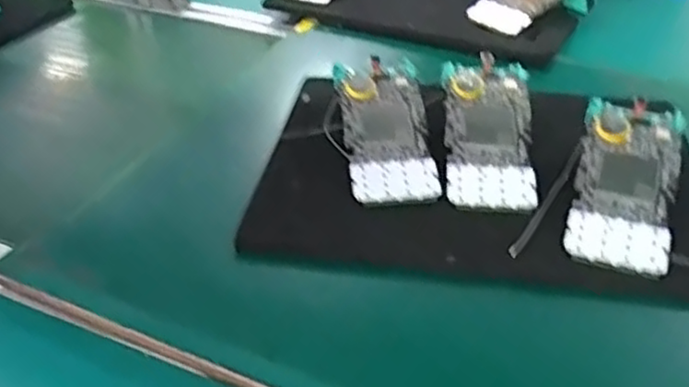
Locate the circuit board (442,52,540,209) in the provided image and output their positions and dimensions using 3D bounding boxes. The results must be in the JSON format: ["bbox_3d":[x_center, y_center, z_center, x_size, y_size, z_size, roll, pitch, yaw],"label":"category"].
[{"bbox_3d":[0.115,-0.049,0.552,0.068,0.014,0.144,0,57,8],"label":"circuit board"}]

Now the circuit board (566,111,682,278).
[{"bbox_3d":[0.203,-0.005,0.496,0.066,0.012,0.135,10,58,22],"label":"circuit board"}]

